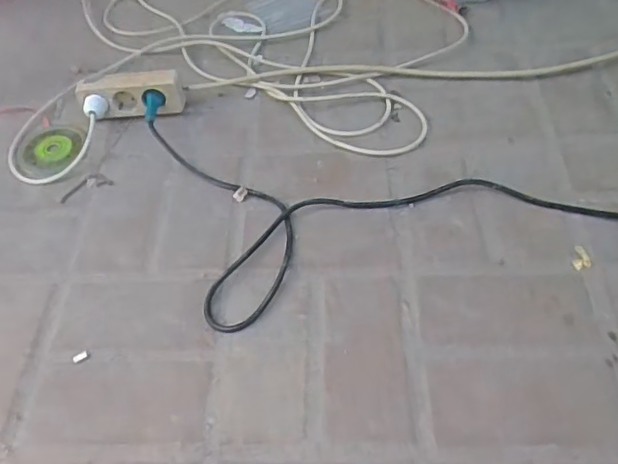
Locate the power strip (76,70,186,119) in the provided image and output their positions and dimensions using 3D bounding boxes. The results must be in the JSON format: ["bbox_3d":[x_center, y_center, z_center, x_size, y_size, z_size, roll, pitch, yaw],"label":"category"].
[{"bbox_3d":[-0.267,-0.208,0.872,0.151,0.049,0.056,-3,54,1],"label":"power strip"}]

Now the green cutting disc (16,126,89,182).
[{"bbox_3d":[-0.382,-0.120,0.852,0.099,0.004,0.101,-2,57,3],"label":"green cutting disc"}]

